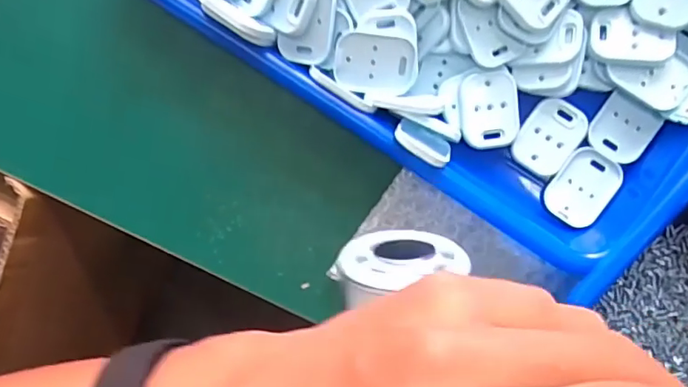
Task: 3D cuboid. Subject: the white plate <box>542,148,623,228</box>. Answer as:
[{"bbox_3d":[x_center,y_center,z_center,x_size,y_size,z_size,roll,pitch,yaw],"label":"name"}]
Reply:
[{"bbox_3d":[0.126,-0.004,0.278,0.030,0.004,0.040,34,96,0],"label":"white plate"}]

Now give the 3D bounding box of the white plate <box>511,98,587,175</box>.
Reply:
[{"bbox_3d":[0.109,-0.030,0.277,0.029,0.004,0.039,32,96,1],"label":"white plate"}]

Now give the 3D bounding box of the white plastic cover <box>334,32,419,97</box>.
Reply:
[{"bbox_3d":[0.016,-0.064,0.262,0.041,0.004,0.029,5,112,0],"label":"white plastic cover"}]

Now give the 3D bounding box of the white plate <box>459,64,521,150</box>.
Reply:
[{"bbox_3d":[0.076,-0.044,0.275,0.030,0.004,0.040,-8,94,4],"label":"white plate"}]

